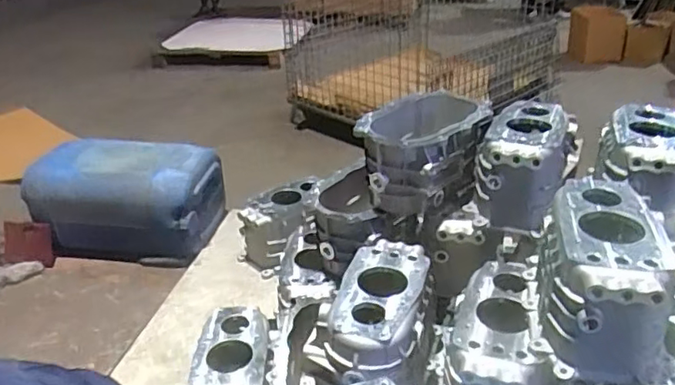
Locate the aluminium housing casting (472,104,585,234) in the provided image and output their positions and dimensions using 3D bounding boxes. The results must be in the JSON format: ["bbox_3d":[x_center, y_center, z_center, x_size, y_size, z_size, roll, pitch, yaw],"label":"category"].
[{"bbox_3d":[0.337,-0.047,1.055,0.142,0.155,0.195,16,33,28],"label":"aluminium housing casting"}]

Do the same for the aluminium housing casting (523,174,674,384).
[{"bbox_3d":[0.355,0.113,0.795,0.153,0.165,0.239,5,30,12],"label":"aluminium housing casting"}]

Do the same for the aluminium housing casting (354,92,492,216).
[{"bbox_3d":[0.166,-0.070,1.140,0.209,0.174,0.242,11,31,21],"label":"aluminium housing casting"}]

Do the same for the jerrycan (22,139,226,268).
[{"bbox_3d":[-0.564,0.017,1.590,0.468,0.232,0.255,4,29,9],"label":"jerrycan"}]

